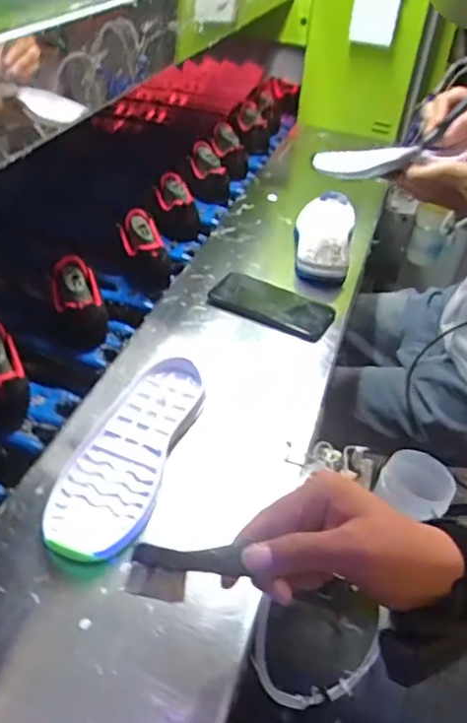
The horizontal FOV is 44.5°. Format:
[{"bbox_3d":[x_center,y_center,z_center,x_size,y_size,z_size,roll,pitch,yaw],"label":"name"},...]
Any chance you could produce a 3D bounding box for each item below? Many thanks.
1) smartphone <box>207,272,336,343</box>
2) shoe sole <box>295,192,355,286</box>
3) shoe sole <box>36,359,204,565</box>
[{"bbox_3d":[0.045,-0.074,0.737,0.161,0.016,0.073,26,53,22],"label":"smartphone"},{"bbox_3d":[0.134,-0.189,0.859,0.085,0.037,0.211,14,43,5],"label":"shoe sole"},{"bbox_3d":[-0.098,0.082,0.545,0.088,0.022,0.233,16,43,8],"label":"shoe sole"}]

